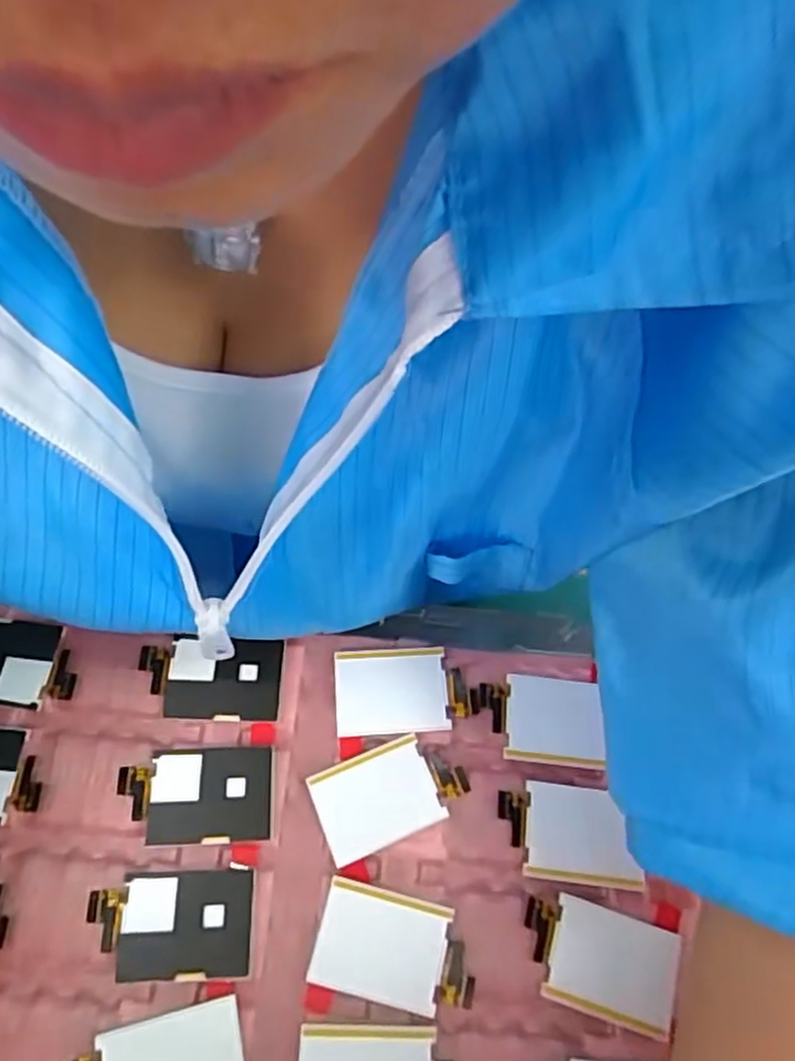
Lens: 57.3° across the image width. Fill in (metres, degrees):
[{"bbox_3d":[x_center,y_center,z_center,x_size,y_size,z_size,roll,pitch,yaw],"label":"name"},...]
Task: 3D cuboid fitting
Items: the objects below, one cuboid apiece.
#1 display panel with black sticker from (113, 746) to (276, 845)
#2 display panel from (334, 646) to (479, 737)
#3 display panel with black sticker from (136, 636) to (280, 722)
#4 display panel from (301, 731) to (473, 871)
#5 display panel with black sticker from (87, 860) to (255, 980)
[{"bbox_3d":[-0.077,0.102,0.281,0.057,0.005,0.034,1,64,-3],"label":"display panel with black sticker"},{"bbox_3d":[0.002,0.067,0.305,0.056,0.004,0.036,-2,65,-4],"label":"display panel"},{"bbox_3d":[-0.077,0.060,0.299,0.057,0.004,0.033,3,64,-2],"label":"display panel with black sticker"},{"bbox_3d":[-0.003,0.102,0.285,0.057,0.004,0.034,-21,67,-12],"label":"display panel"},{"bbox_3d":[-0.081,0.142,0.262,0.056,0.005,0.034,0,65,-3],"label":"display panel with black sticker"}]

